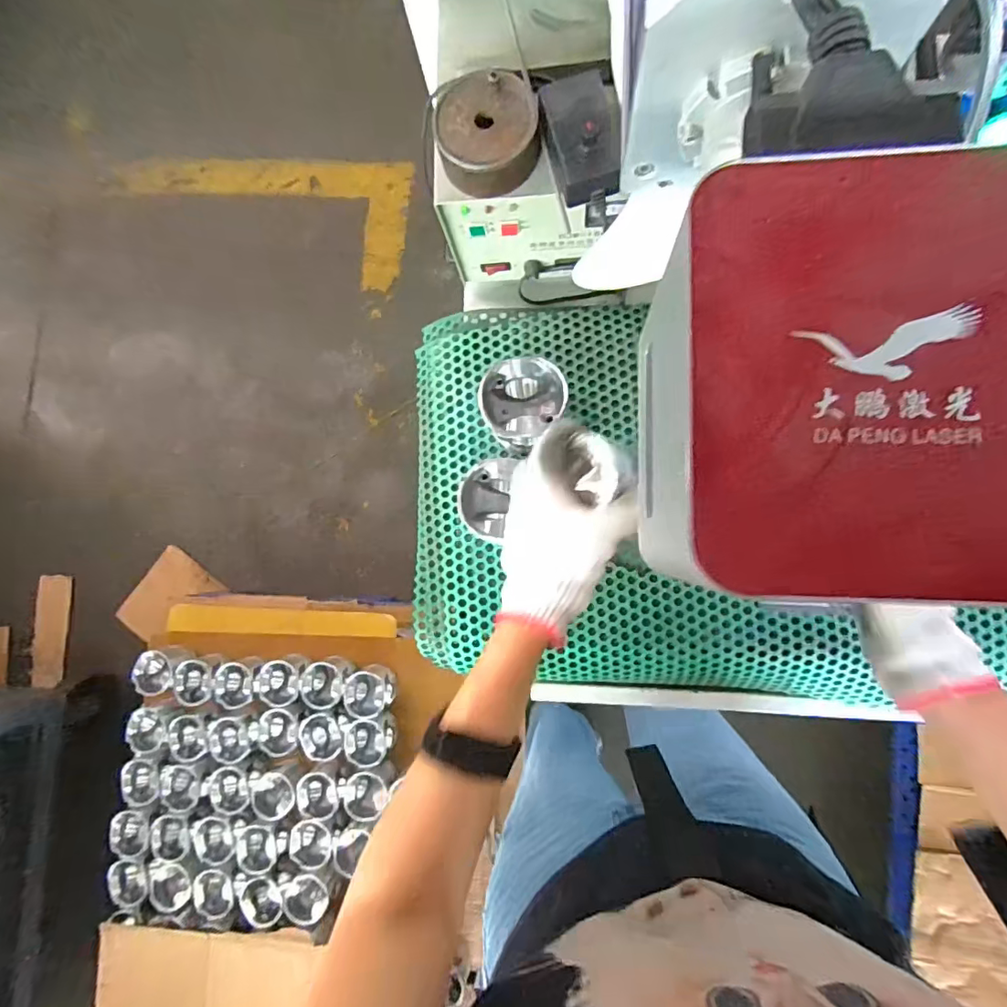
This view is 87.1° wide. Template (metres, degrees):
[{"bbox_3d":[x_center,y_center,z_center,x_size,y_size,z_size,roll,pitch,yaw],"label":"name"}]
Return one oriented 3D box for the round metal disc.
[{"bbox_3d":[-0.013,-0.286,0.414,0.079,0.035,0.075,-1,84,6],"label":"round metal disc"}]

